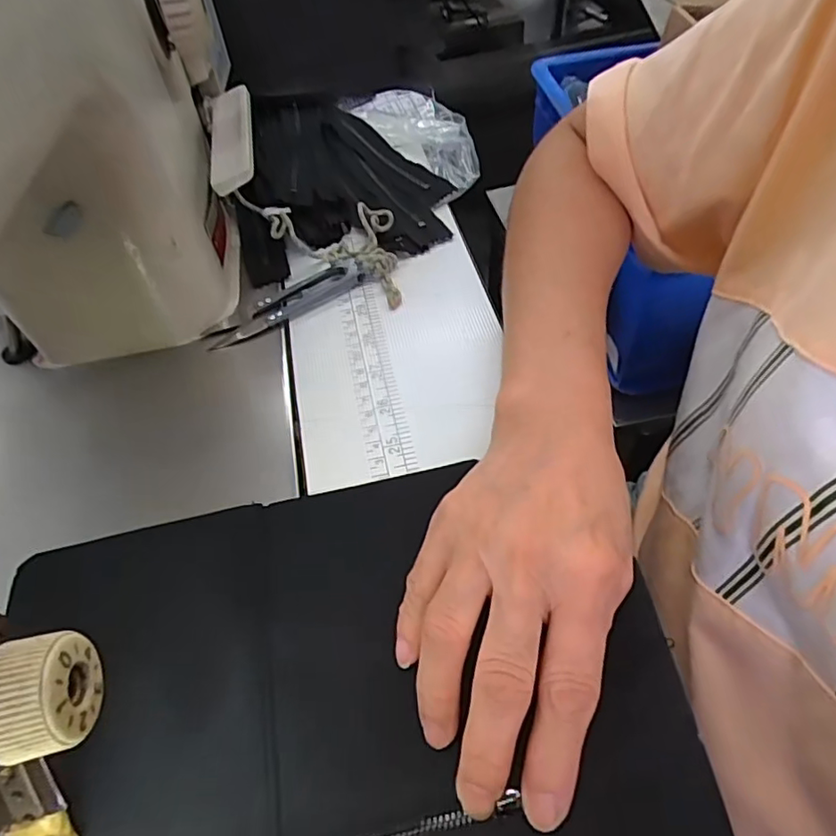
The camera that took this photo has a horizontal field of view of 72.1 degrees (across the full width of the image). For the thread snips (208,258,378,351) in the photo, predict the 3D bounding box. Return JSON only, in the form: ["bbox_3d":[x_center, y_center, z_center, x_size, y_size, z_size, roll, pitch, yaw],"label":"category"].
[{"bbox_3d":[-0.075,-0.070,0.343,0.101,0.010,0.019,-29,56,-17],"label":"thread snips"}]

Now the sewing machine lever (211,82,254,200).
[{"bbox_3d":[-0.111,-0.169,0.343,0.025,0.012,0.106,-12,52,-5],"label":"sewing machine lever"}]

